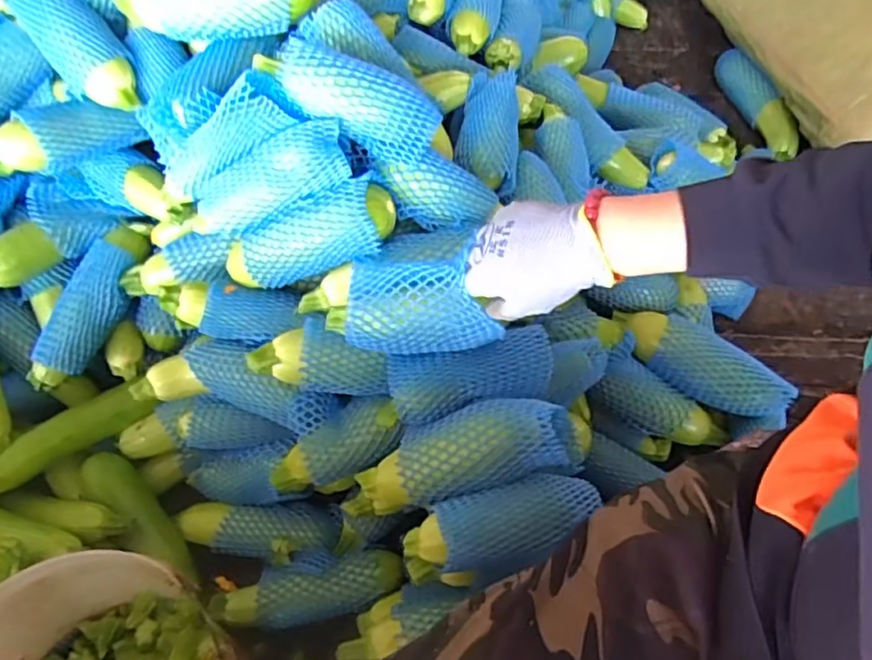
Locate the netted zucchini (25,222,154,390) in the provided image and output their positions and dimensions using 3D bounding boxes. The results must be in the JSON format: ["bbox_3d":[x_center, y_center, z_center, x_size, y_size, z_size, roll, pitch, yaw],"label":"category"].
[{"bbox_3d":[-0.427,-0.026,0.793,0.066,0.055,0.219,22,80,16],"label":"netted zucchini"}]

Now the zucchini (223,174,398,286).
[{"bbox_3d":[-0.136,-0.092,0.675,0.191,0.065,0.061,-22,55,16],"label":"zucchini"}]

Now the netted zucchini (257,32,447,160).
[{"bbox_3d":[-0.084,-0.231,0.647,0.191,0.054,0.067,21,53,-21],"label":"netted zucchini"}]

